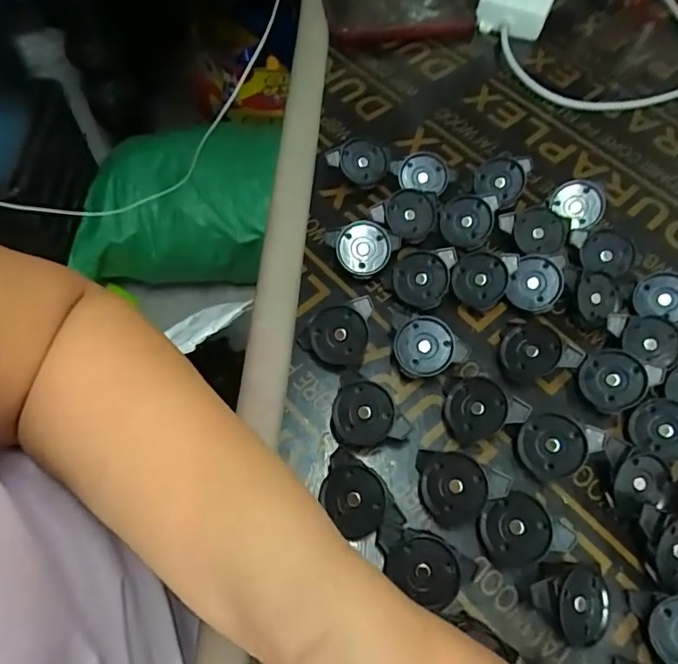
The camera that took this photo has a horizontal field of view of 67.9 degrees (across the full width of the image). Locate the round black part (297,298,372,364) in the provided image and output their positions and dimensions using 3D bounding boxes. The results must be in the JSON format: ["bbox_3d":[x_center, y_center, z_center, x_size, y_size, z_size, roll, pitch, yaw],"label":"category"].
[{"bbox_3d":[-0.003,0.002,0.373,0.056,0.012,0.045,-8,86,12],"label":"round black part"}]

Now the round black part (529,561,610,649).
[{"bbox_3d":[0.138,0.154,0.297,0.052,0.021,0.042,45,74,-2],"label":"round black part"}]

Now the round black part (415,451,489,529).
[{"bbox_3d":[0.072,0.099,0.327,0.038,0.026,0.046,-4,63,-5],"label":"round black part"}]

